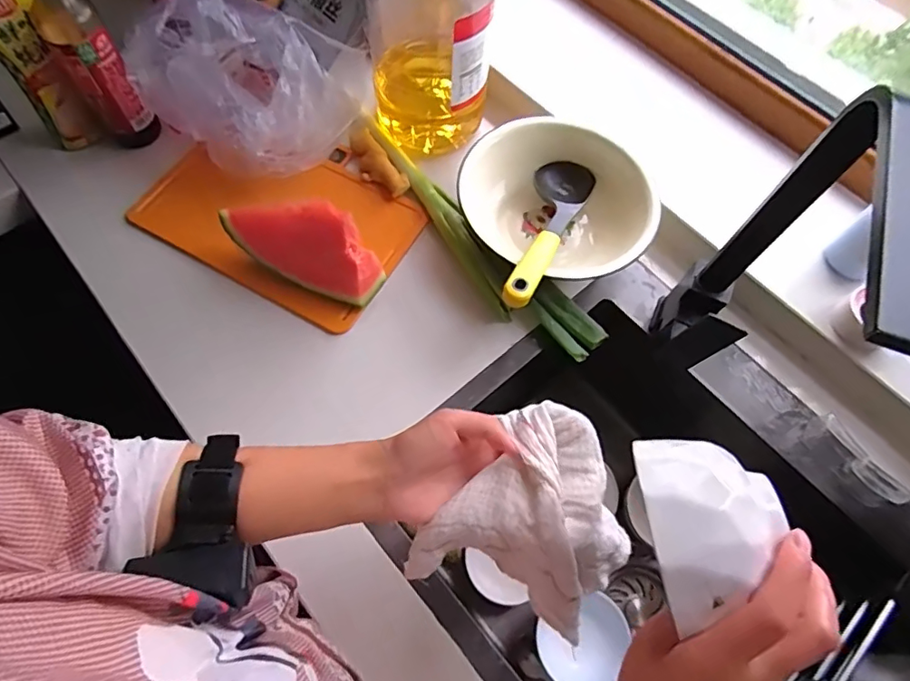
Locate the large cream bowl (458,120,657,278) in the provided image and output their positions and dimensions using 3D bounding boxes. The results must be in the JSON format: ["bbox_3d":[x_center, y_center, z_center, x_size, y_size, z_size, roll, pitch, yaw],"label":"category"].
[{"bbox_3d":[0.129,-0.162,0.651,0.200,0.090,0.223,-35,71,-17],"label":"large cream bowl"}]

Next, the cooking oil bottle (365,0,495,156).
[{"bbox_3d":[-0.029,-0.382,0.591,0.142,0.315,0.138,-1,65,-3],"label":"cooking oil bottle"}]

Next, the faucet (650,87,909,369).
[{"bbox_3d":[0.235,-0.028,0.420,0.054,0.323,0.213,26,67,9],"label":"faucet"}]

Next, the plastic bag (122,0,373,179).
[{"bbox_3d":[-0.234,-0.330,0.628,0.217,0.150,0.217,32,68,12],"label":"plastic bag"}]

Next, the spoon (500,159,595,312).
[{"bbox_3d":[0.101,-0.128,0.600,0.067,0.040,0.265,22,47,7],"label":"spoon"}]

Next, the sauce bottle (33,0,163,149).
[{"bbox_3d":[-0.406,-0.314,0.582,0.055,0.255,0.056,-39,73,-18],"label":"sauce bottle"}]

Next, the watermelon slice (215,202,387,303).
[{"bbox_3d":[-0.168,-0.102,0.573,0.172,0.107,0.046,17,66,5],"label":"watermelon slice"}]

